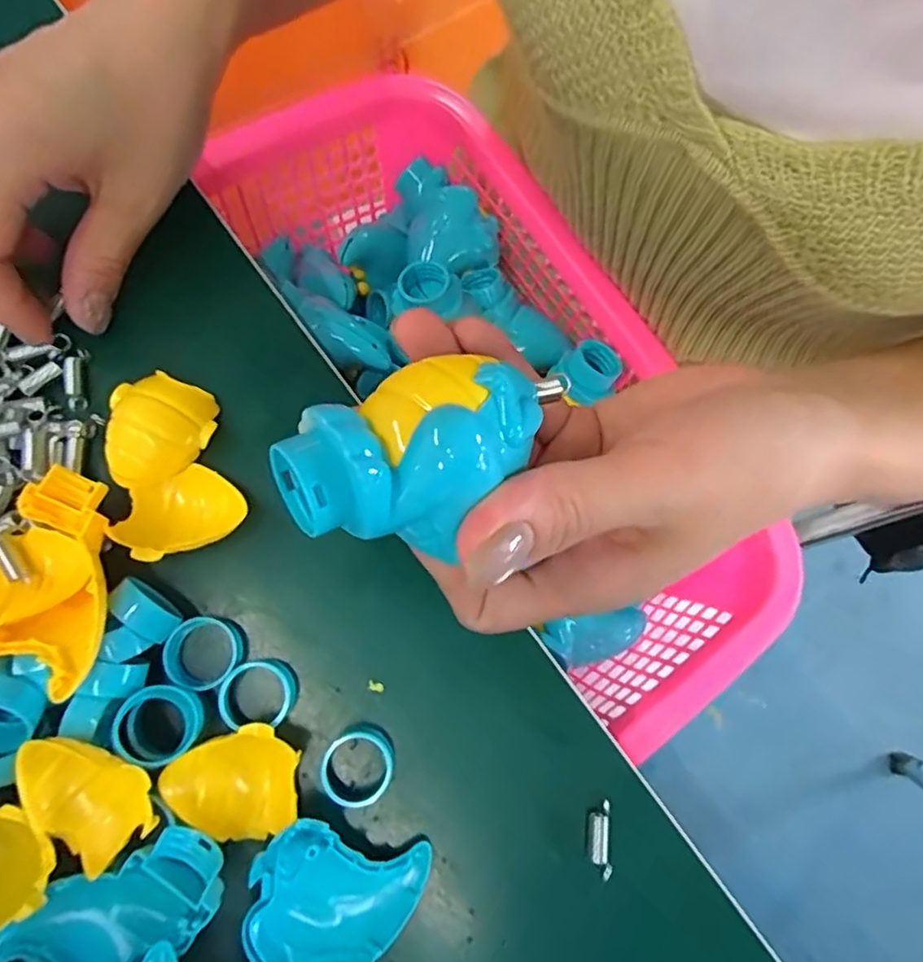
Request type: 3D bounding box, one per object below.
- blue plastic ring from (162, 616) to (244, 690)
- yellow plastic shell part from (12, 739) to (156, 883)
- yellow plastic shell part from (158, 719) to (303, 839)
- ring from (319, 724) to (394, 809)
[{"bbox_3d":[-0.093,0.063,0.226,0.024,0.012,0.024,0,75,-1],"label":"blue plastic ring"},{"bbox_3d":[-0.120,0.101,0.198,0.043,0.018,0.030,36,77,7],"label":"yellow plastic shell part"},{"bbox_3d":[-0.077,0.106,0.214,0.042,0.014,0.036,-23,77,-7],"label":"yellow plastic shell part"},{"bbox_3d":[-0.037,0.102,0.223,0.024,0.013,0.025,0,75,-1],"label":"ring"}]

